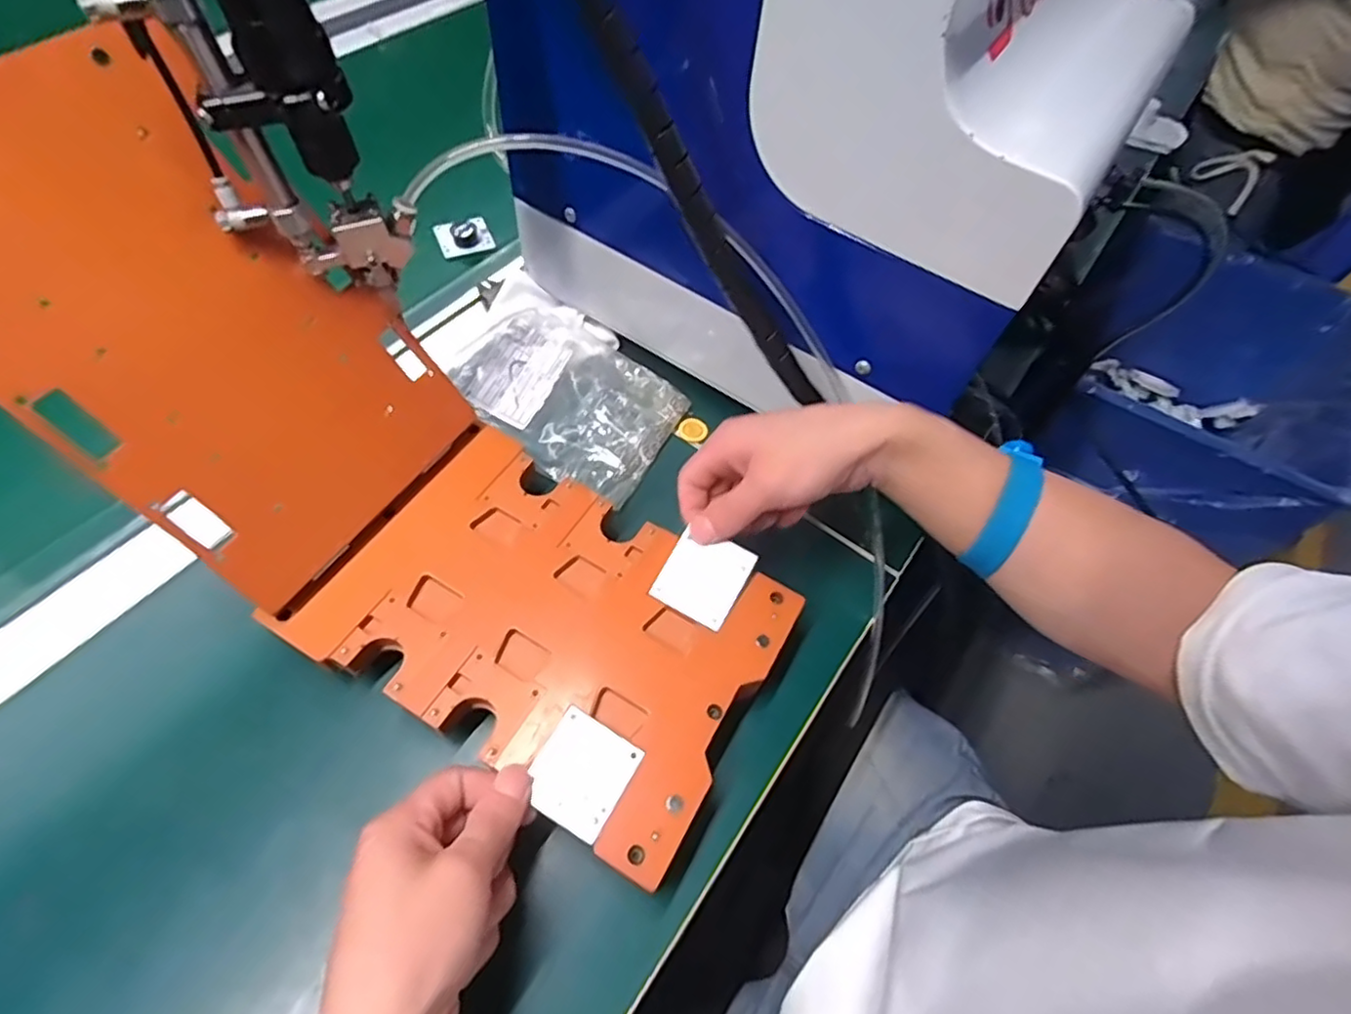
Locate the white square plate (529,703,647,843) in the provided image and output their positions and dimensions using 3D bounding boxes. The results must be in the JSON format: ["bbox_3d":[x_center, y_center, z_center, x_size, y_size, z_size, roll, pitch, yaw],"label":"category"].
[{"bbox_3d":[-0.045,0.126,0.308,0.043,0.004,0.047,27,60,12],"label":"white square plate"}]

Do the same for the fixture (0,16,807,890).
[{"bbox_3d":[-0.144,-0.010,0.326,0.407,0.100,0.154,40,60,-13],"label":"fixture"}]

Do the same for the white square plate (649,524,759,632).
[{"bbox_3d":[0.016,0.038,0.361,0.044,0.004,0.047,28,75,11],"label":"white square plate"}]

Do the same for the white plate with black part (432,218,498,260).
[{"bbox_3d":[-0.181,-0.237,0.552,0.045,0.018,0.042,-21,59,-16],"label":"white plate with black part"}]

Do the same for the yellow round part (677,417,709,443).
[{"bbox_3d":[0.013,-0.055,0.464,0.020,0.005,0.017,33,60,19],"label":"yellow round part"}]

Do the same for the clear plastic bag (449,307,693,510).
[{"bbox_3d":[-0.070,-0.083,0.453,0.153,0.031,0.109,35,61,20],"label":"clear plastic bag"}]

